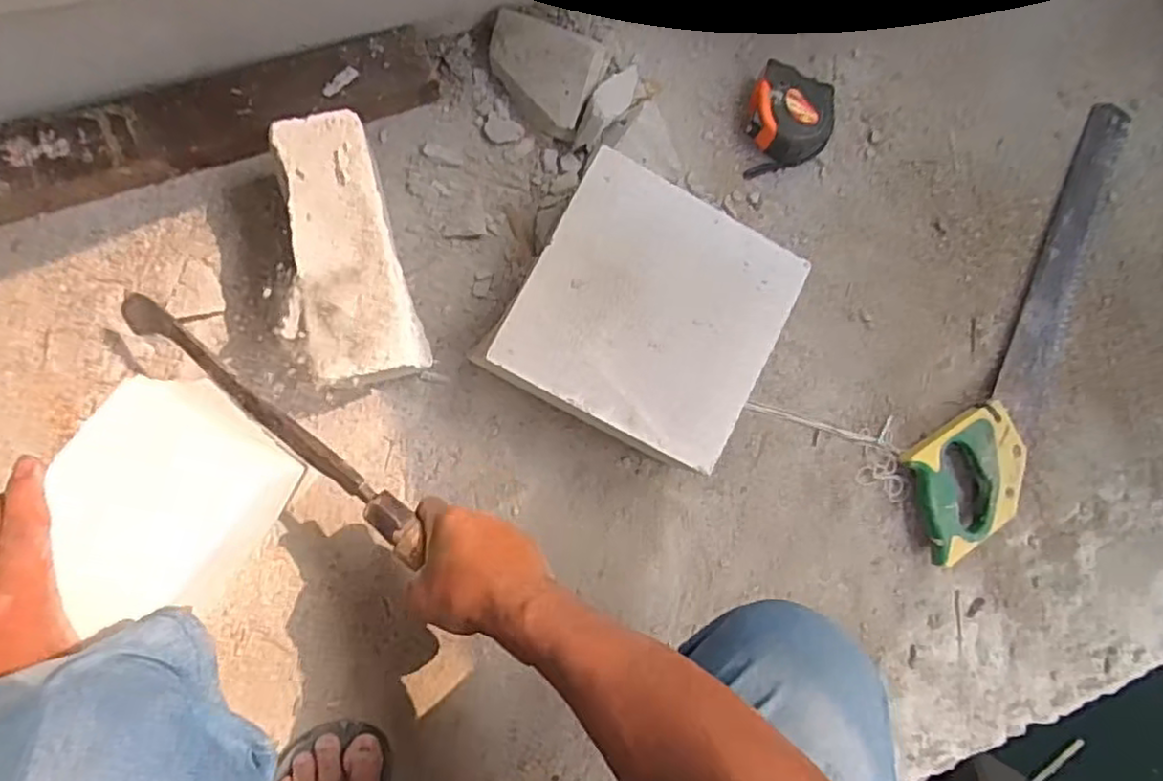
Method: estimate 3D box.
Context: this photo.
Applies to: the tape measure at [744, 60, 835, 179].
[{"bbox_3d":[0.203,-0.257,0.680,0.085,0.042,0.102,12,86,-9],"label":"tape measure"}]

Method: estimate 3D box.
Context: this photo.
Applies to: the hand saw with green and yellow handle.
[{"bbox_3d":[0.471,-0.066,0.719,0.111,0.035,0.515,32,83,-7],"label":"hand saw with green and yellow handle"}]

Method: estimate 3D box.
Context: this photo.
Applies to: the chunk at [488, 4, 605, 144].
[{"bbox_3d":[-0.038,-0.280,0.622,0.100,0.068,0.075,22,85,-8],"label":"chunk"}]

